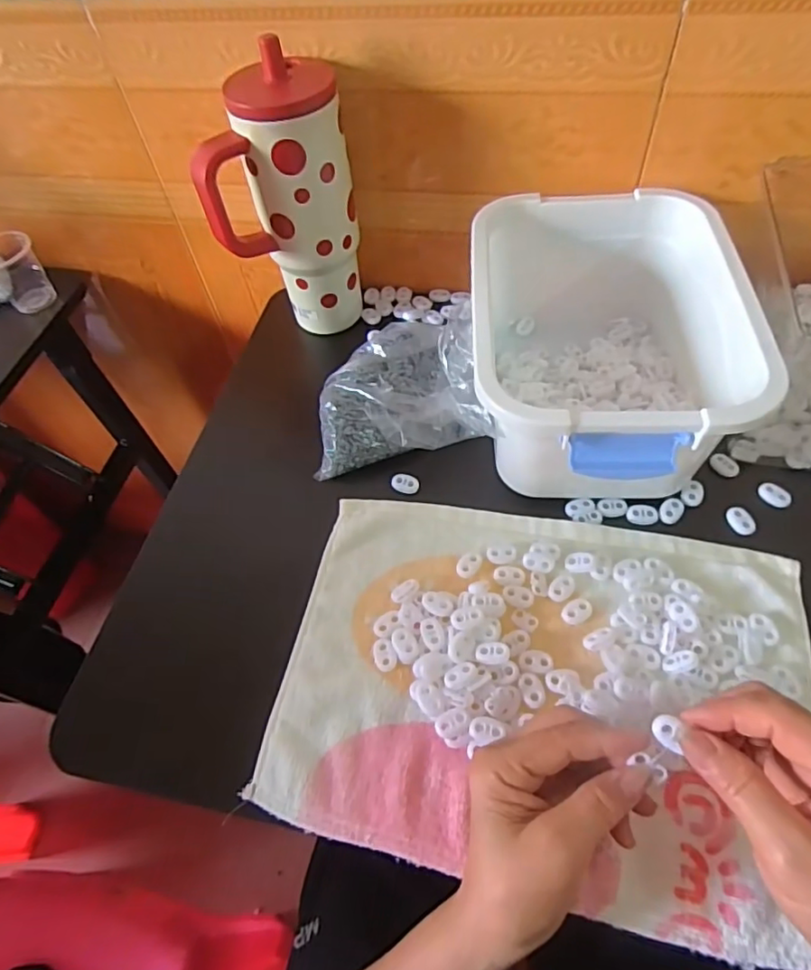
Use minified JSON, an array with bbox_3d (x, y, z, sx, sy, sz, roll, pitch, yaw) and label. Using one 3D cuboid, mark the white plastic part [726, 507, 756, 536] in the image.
[{"bbox_3d":[0.251,0.026,0.427,0.015,0.006,0.023,-11,56,-2],"label":"white plastic part"}]

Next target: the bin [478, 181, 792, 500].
[{"bbox_3d":[0.148,-0.104,0.455,0.188,0.124,0.252,1,57,6],"label":"bin"}]

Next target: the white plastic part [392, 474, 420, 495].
[{"bbox_3d":[0.000,-0.002,0.467,0.023,0.004,0.017,22,61,19],"label":"white plastic part"}]

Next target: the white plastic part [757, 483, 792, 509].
[{"bbox_3d":[0.283,0.007,0.437,0.014,0.008,0.023,-41,62,-20],"label":"white plastic part"}]

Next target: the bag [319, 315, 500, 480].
[{"bbox_3d":[-0.004,-0.079,0.475,0.134,0.070,0.122,0,57,5],"label":"bag"}]

